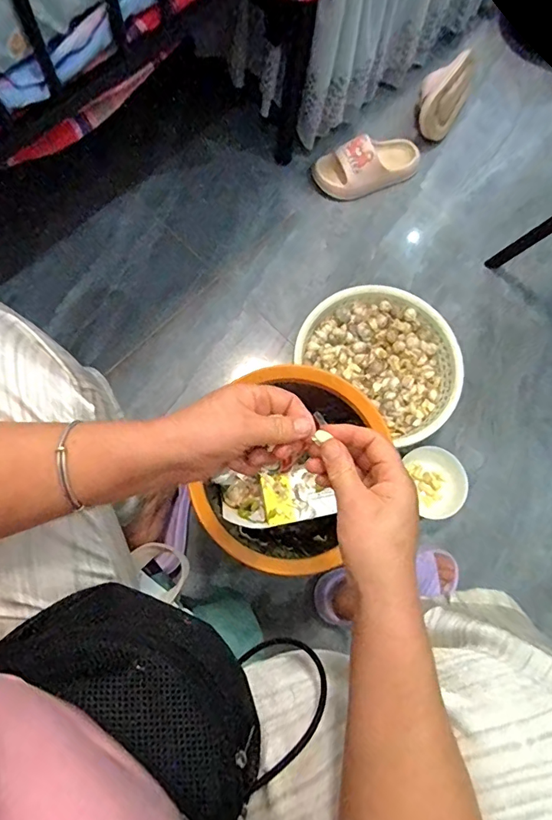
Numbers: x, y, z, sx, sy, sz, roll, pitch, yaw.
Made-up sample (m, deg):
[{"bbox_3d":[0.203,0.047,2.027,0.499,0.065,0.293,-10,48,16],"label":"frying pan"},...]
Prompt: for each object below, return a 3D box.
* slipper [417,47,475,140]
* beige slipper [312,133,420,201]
[{"bbox_3d":[0.373,-0.702,1.029,0.097,0.092,0.217,25,76,5],"label":"slipper"},{"bbox_3d":[0.199,-0.525,0.985,0.231,0.072,0.103,-25,77,-8],"label":"beige slipper"}]

